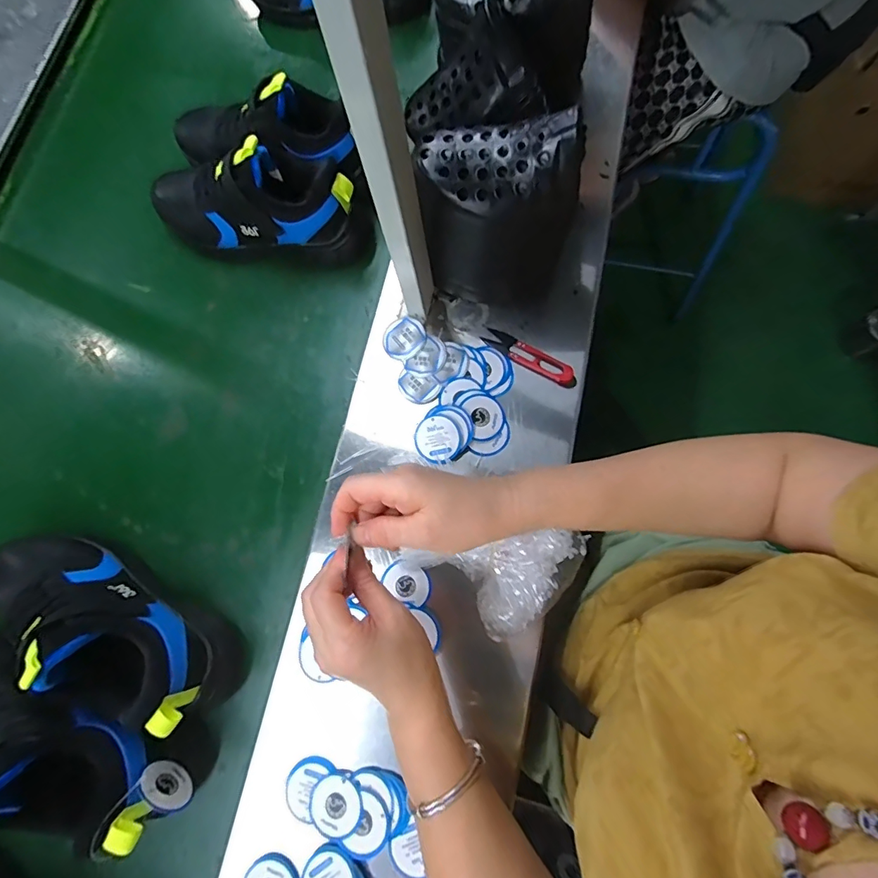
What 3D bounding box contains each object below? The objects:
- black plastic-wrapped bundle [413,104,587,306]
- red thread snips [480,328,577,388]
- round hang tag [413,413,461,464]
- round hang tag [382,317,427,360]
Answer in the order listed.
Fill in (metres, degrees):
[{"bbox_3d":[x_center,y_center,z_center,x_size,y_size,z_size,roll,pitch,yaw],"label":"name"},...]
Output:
[{"bbox_3d":[0.052,-0.207,0.442,0.143,0.167,0.067,14,74,5],"label":"black plastic-wrapped bundle"},{"bbox_3d":[0.096,-0.087,0.489,0.107,0.014,0.024,35,77,11],"label":"red thread snips"},{"bbox_3d":[-0.002,0.000,0.472,0.046,0.006,0.048,0,89,18],"label":"round hang tag"},{"bbox_3d":[-0.038,-0.111,0.512,0.046,0.008,0.047,0,73,1],"label":"round hang tag"}]

